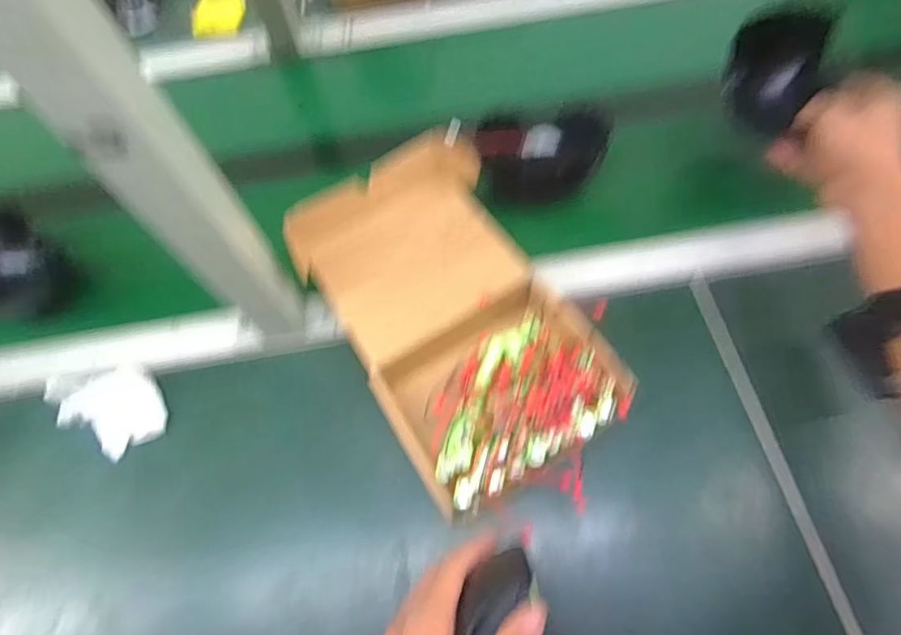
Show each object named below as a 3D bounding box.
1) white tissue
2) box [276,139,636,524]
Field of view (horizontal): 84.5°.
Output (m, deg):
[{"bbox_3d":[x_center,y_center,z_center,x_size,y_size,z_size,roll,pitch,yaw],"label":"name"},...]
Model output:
[{"bbox_3d":[-0.298,0.078,0.433,0.079,0.048,0.073,29,68,17],"label":"white tissue"},{"bbox_3d":[0.003,0.001,0.427,0.176,0.078,0.300,-29,65,-11],"label":"box"}]

